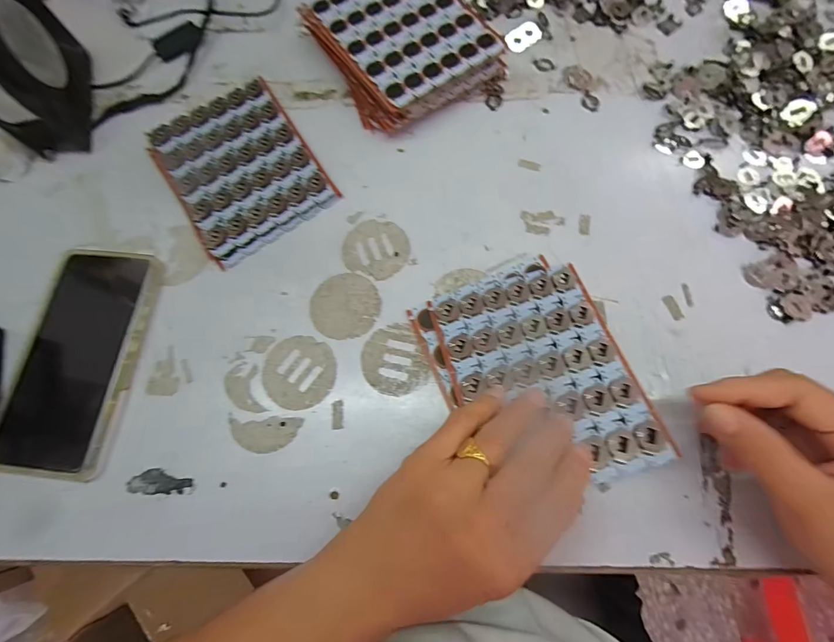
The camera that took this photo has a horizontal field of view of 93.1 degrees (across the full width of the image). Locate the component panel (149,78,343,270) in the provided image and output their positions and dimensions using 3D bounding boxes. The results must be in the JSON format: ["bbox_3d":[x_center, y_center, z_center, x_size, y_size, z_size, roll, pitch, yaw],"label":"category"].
[{"bbox_3d":[-0.153,-0.134,0.344,0.115,0.012,0.150,-33,74,-8],"label":"component panel"}]

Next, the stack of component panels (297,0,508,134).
[{"bbox_3d":[-0.014,-0.246,0.356,0.124,0.041,0.144,-33,74,-8],"label":"stack of component panels"}]

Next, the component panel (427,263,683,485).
[{"bbox_3d":[0.083,0.031,0.268,0.112,0.005,0.151,-16,61,-3],"label":"component panel"}]

